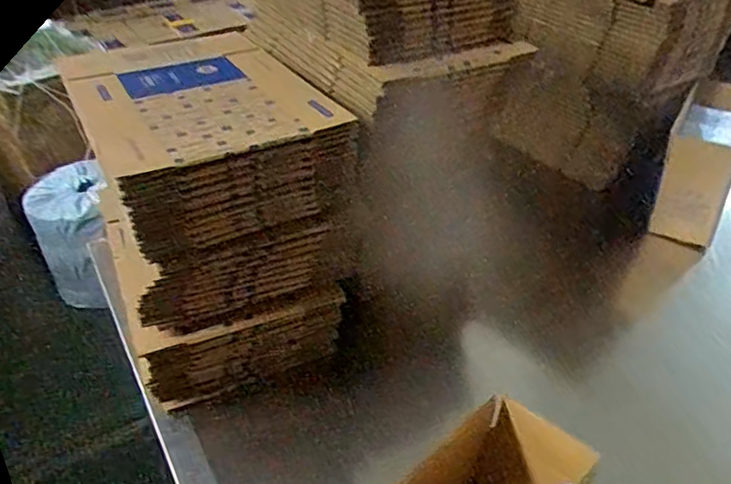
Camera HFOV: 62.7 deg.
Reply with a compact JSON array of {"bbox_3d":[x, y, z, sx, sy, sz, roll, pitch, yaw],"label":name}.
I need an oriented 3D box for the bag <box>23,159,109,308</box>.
[{"bbox_3d":[-0.826,-0.012,1.719,0.206,0.365,0.270,-9,37,-11],"label":"bag"}]

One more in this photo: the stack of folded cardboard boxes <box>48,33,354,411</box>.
[{"bbox_3d":[-0.156,-0.006,0.650,0.222,0.303,0.217,-21,40,-25],"label":"stack of folded cardboard boxes"}]

